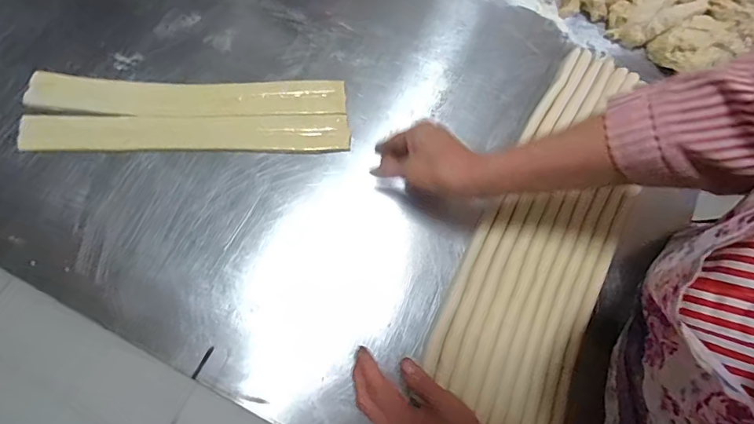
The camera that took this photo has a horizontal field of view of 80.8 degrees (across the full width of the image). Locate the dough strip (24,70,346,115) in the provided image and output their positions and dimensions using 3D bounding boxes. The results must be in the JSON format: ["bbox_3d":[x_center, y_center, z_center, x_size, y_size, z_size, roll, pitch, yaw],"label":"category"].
[{"bbox_3d":[-0.225,-0.138,0.531,0.368,0.008,0.050,2,72,-2],"label":"dough strip"}]

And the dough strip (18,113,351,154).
[{"bbox_3d":[-0.218,-0.093,0.518,0.365,0.012,0.046,-1,73,-2],"label":"dough strip"}]

